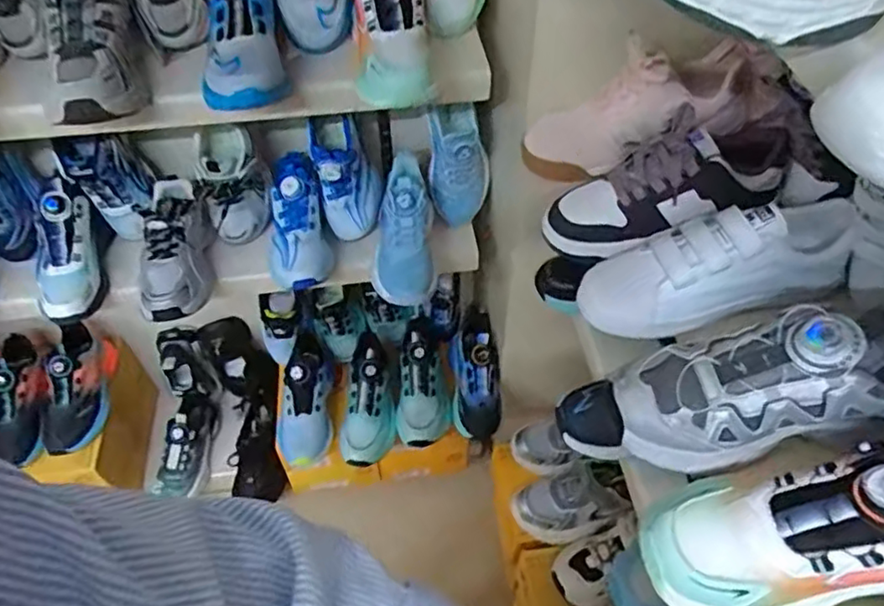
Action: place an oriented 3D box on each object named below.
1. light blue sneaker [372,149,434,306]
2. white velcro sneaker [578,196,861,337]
[{"bbox_3d":[-0.061,-0.111,0.992,0.092,0.110,0.227,0,82,1],"label":"light blue sneaker"},{"bbox_3d":[0.236,-0.039,0.559,0.227,0.089,0.090,-16,51,4],"label":"white velcro sneaker"}]

